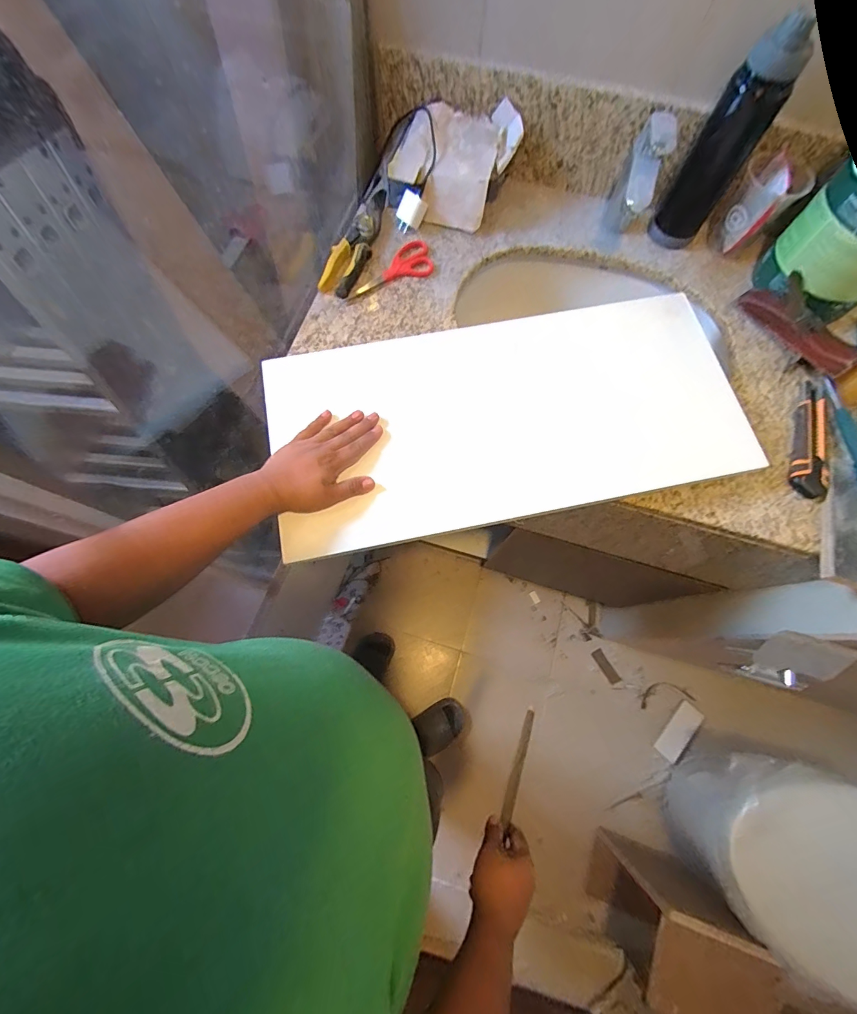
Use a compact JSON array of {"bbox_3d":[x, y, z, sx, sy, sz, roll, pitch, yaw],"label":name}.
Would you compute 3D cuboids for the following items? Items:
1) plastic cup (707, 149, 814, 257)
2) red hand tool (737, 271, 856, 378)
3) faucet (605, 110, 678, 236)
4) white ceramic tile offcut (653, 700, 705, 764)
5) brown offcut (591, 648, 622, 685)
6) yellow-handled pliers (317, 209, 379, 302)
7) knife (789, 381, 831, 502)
[{"bbox_3d":[0.538,-0.494,0.655,0.089,0.114,0.089,0,72,-1],"label":"plastic cup"},{"bbox_3d":[0.583,-0.283,0.620,0.060,0.055,0.184,-27,75,-9],"label":"red hand tool"},{"bbox_3d":[0.328,-0.510,0.639,0.049,0.160,0.169,21,73,6],"label":"faucet"},{"bbox_3d":[0.781,0.699,1.241,0.077,0.016,0.177,39,85,15],"label":"white ceramic tile offcut"},{"bbox_3d":[0.586,0.529,1.320,0.036,0.012,0.110,-28,75,-9],"label":"brown offcut"},{"bbox_3d":[-0.129,-0.429,0.676,0.052,0.026,0.166,22,73,6],"label":"yellow-handled pliers"},{"bbox_3d":[0.570,-0.101,0.591,0.048,0.015,0.188,21,73,6],"label":"knife"}]

